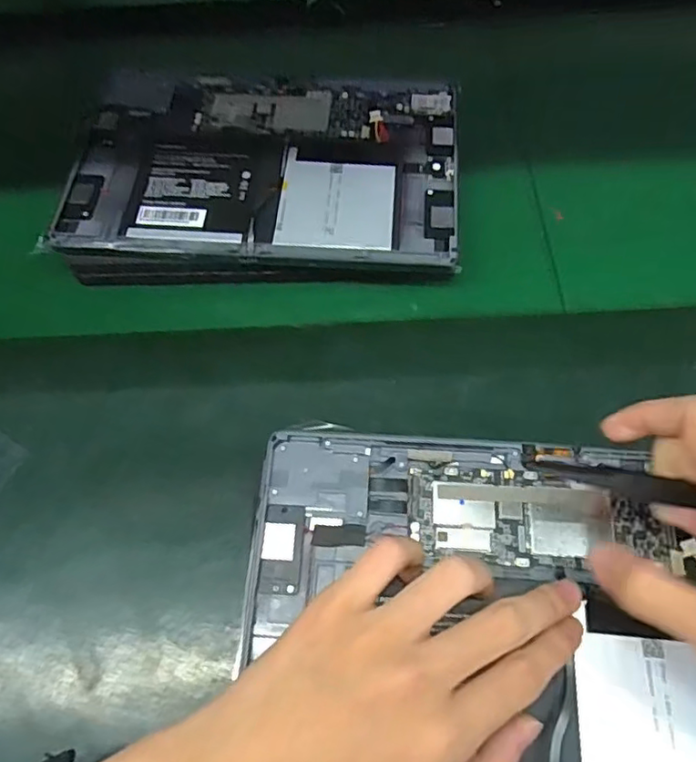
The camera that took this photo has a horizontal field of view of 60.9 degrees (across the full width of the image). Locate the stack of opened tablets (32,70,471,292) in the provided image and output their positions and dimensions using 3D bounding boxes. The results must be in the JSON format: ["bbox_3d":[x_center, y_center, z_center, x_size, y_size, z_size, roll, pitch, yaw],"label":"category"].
[{"bbox_3d":[-0.056,-0.141,0.401,0.255,0.021,0.178,5,63,1],"label":"stack of opened tablets"}]

